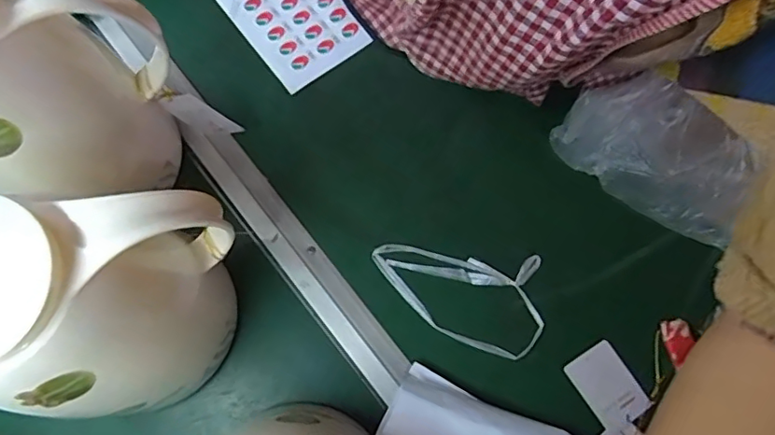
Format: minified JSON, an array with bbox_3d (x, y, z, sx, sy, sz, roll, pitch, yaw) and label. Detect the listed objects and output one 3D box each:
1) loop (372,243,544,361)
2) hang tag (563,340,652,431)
[{"bbox_3d":[0.065,0.077,0.513,0.159,0.004,0.096,5,76,0],"label":"loop"},{"bbox_3d":[0.201,0.153,0.496,0.050,0.005,0.069,-33,76,-5],"label":"hang tag"}]

